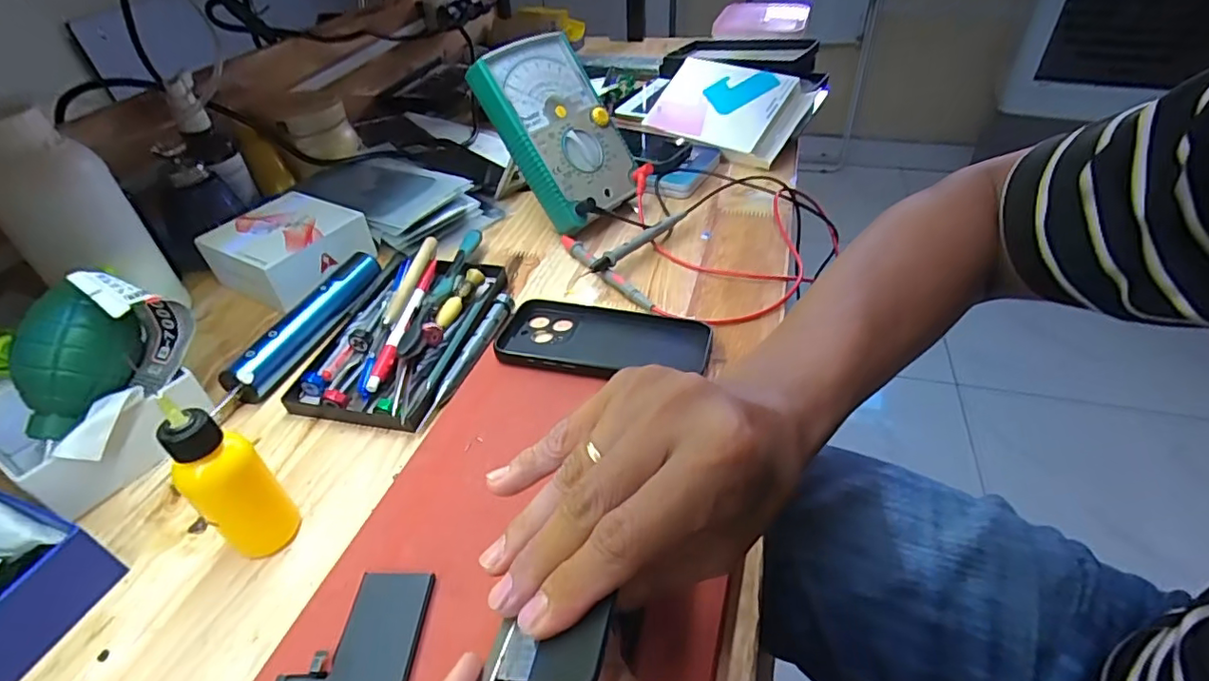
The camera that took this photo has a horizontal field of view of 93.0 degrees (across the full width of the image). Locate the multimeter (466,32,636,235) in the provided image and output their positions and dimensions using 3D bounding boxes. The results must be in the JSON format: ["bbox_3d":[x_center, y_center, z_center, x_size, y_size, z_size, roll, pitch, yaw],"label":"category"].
[{"bbox_3d":[-0.039,-0.192,0.526,0.104,0.165,0.035,-36,12,-25],"label":"multimeter"}]

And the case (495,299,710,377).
[{"bbox_3d":[0.000,0.000,0.413,0.149,0.012,0.076,8,42,7],"label":"case"}]

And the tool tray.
[{"bbox_3d":[-0.151,-0.015,0.432,0.111,0.033,0.178,10,42,9],"label":"tool tray"}]

